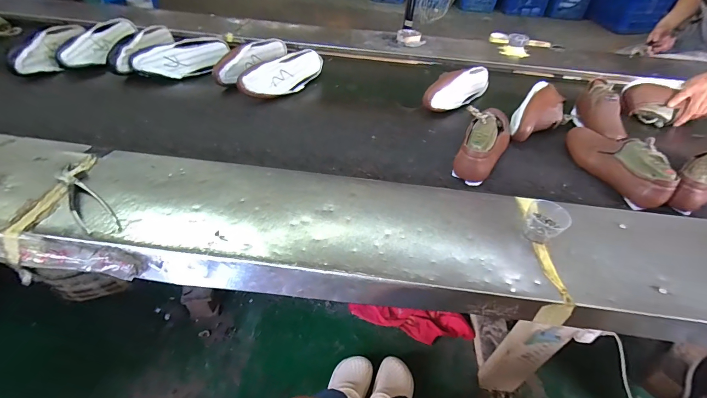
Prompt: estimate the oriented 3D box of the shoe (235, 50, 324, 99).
[{"bbox_3d":[-0.201,-0.355,0.981,0.061,0.097,0.273,31,48,26],"label":"shoe"}]

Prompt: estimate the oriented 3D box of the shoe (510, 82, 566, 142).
[{"bbox_3d":[0.485,-0.231,0.877,0.104,0.073,0.240,27,46,22],"label":"shoe"}]

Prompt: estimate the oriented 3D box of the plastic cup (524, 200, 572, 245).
[{"bbox_3d":[0.322,0.040,0.570,0.057,0.051,0.055,3,42,-3],"label":"plastic cup"}]

